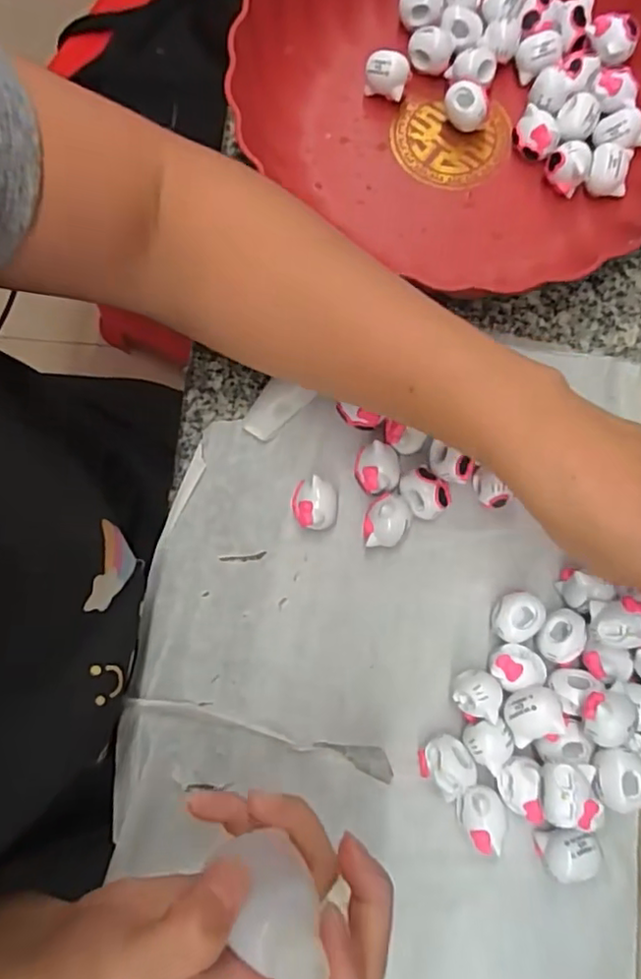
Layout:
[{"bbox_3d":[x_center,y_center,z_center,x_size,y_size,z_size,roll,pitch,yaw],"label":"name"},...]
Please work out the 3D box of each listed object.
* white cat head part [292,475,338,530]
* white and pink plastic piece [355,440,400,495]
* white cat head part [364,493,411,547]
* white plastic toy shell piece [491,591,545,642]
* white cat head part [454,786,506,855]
[{"bbox_3d":[-0.003,0.008,0.299,0.022,0.020,0.024,-2,78,0],"label":"white cat head part"},{"bbox_3d":[0.028,-0.009,0.302,0.021,0.021,0.025,3,78,1],"label":"white and pink plastic piece"},{"bbox_3d":[0.032,0.016,0.294,0.021,0.024,0.023,2,78,1],"label":"white cat head part"},{"bbox_3d":[0.093,0.061,0.286,0.022,0.016,0.023,0,78,1],"label":"white plastic toy shell piece"},{"bbox_3d":[0.072,0.145,0.269,0.020,0.019,0.026,-27,79,-4],"label":"white cat head part"}]

